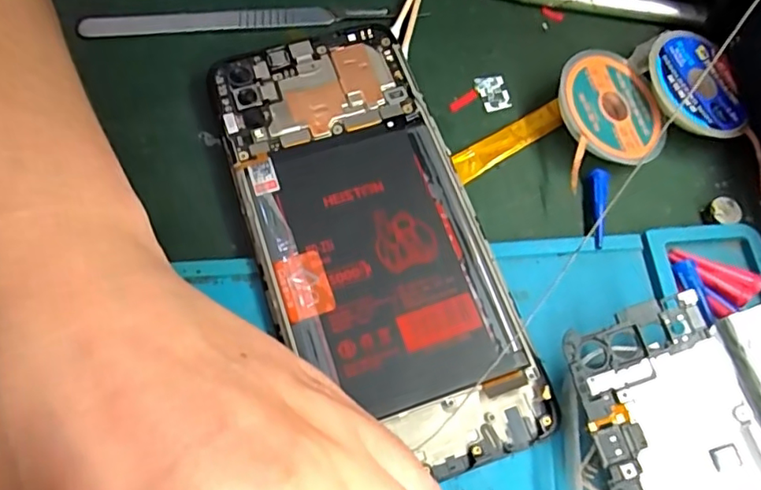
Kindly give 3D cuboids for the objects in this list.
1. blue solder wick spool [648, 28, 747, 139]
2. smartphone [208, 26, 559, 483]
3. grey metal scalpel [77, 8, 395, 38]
[{"bbox_3d":[0.119,-0.061,0.211,0.041,0.011,0.042,1,67,-2],"label":"blue solder wick spool"},{"bbox_3d":[-0.004,-0.004,0.190,0.071,0.010,0.155,-18,69,-9],"label":"smartphone"},{"bbox_3d":[-0.058,-0.090,0.227,0.117,0.004,0.010,-4,68,-4],"label":"grey metal scalpel"}]

